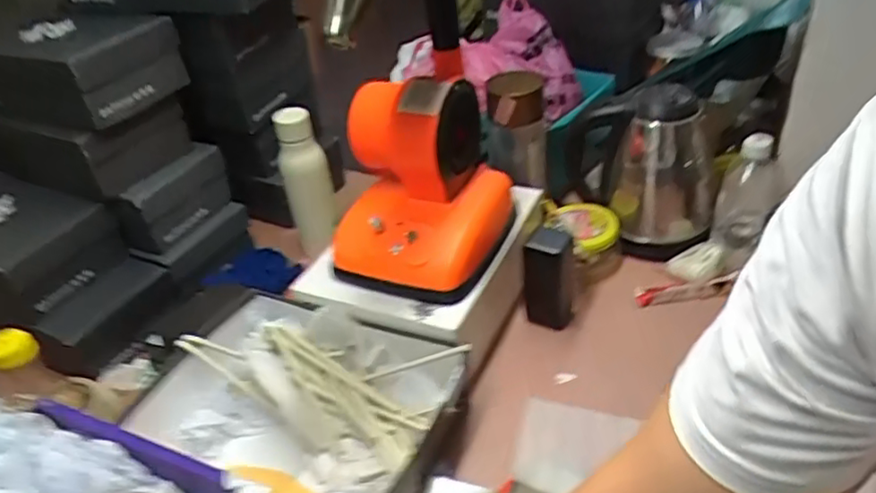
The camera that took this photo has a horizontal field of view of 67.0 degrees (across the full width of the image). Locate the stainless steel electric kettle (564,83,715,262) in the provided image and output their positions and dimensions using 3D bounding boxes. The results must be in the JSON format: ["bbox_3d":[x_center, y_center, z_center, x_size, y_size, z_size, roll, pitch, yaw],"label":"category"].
[{"bbox_3d":[0.285,-0.123,0.962,0.156,0.212,0.226,-23,40,-20],"label":"stainless steel electric kettle"}]

